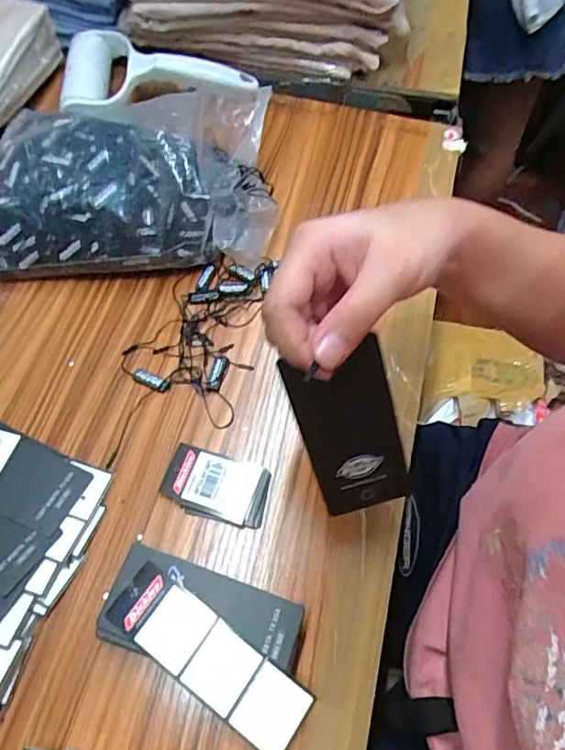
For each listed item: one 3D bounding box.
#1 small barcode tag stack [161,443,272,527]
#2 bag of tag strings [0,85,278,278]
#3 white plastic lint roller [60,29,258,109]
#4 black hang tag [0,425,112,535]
[{"bbox_3d":[-0.046,0.075,0.355,0.070,0.009,0.044,12,63,5],"label":"small barcode tag stack"},{"bbox_3d":[-0.133,-0.163,0.431,0.244,0.087,0.149,-1,62,-2],"label":"bag of tag strings"},{"bbox_3d":[-0.130,-0.309,0.509,0.181,0.032,0.100,-19,64,-10],"label":"white plastic lint roller"},{"bbox_3d":[-0.180,0.065,0.350,0.119,0.004,0.050,23,55,6],"label":"black hang tag"}]

